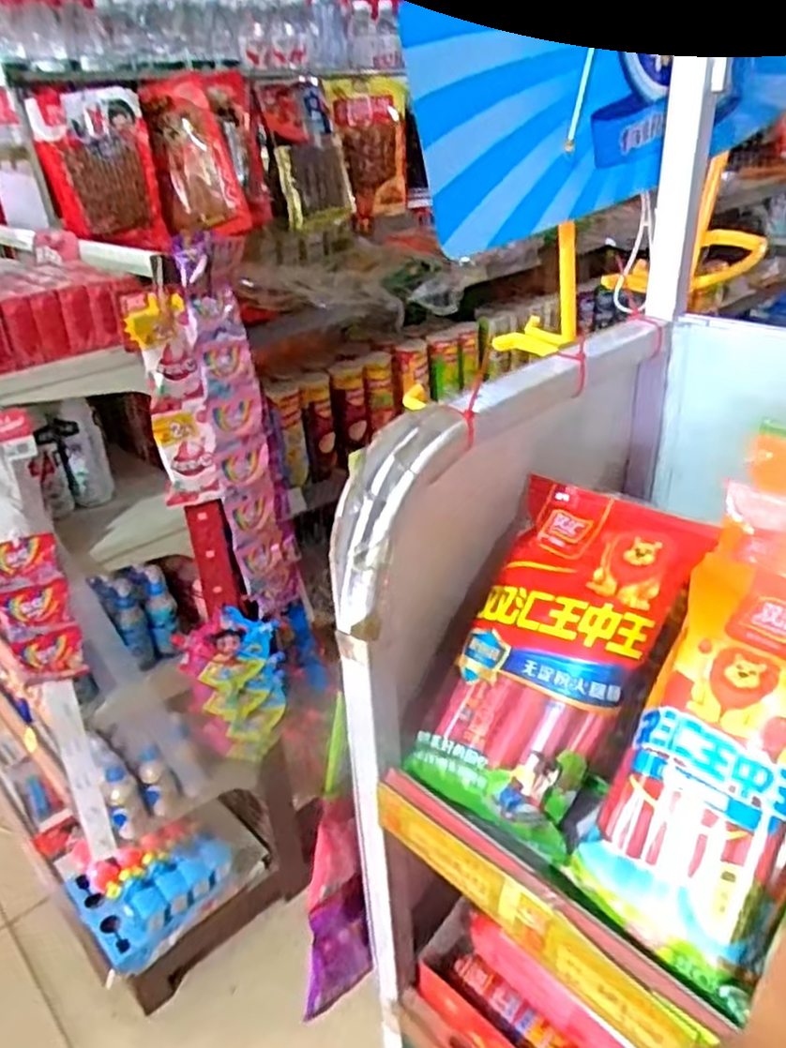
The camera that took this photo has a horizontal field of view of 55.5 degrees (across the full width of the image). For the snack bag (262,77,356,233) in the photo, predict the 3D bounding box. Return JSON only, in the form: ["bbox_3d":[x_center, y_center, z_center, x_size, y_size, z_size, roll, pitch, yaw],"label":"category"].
[{"bbox_3d":[-0.155,-0.682,1.384,0.075,0.237,0.144,18,37,33],"label":"snack bag"}]

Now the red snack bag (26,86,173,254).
[{"bbox_3d":[-0.449,-0.542,1.156,0.068,0.210,0.160,20,38,35],"label":"red snack bag"}]

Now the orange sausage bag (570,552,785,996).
[{"bbox_3d":[0.158,0.104,0.349,0.089,0.024,0.177,20,77,36],"label":"orange sausage bag"}]

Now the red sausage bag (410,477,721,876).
[{"bbox_3d":[0.090,0.071,0.419,0.108,0.035,0.194,19,77,34],"label":"red sausage bag"}]

